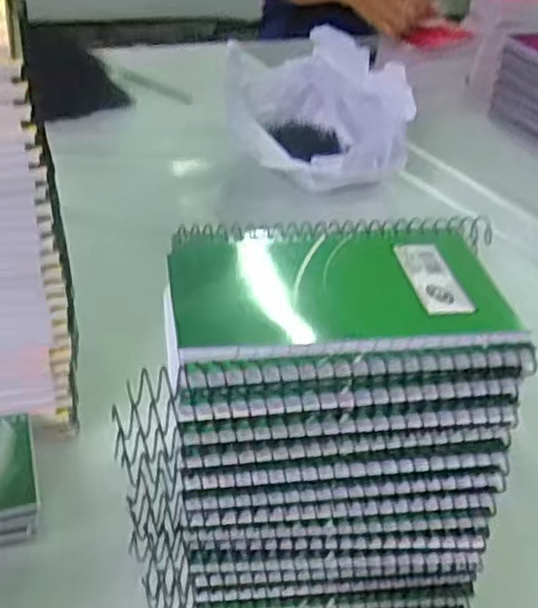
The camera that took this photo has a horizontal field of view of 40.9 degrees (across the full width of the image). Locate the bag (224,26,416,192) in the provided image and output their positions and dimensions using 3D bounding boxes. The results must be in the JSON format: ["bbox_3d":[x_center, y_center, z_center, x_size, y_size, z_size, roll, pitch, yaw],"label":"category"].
[{"bbox_3d":[0.044,-0.228,0.878,0.188,0.146,0.230,-6,39,-13],"label":"bag"}]

